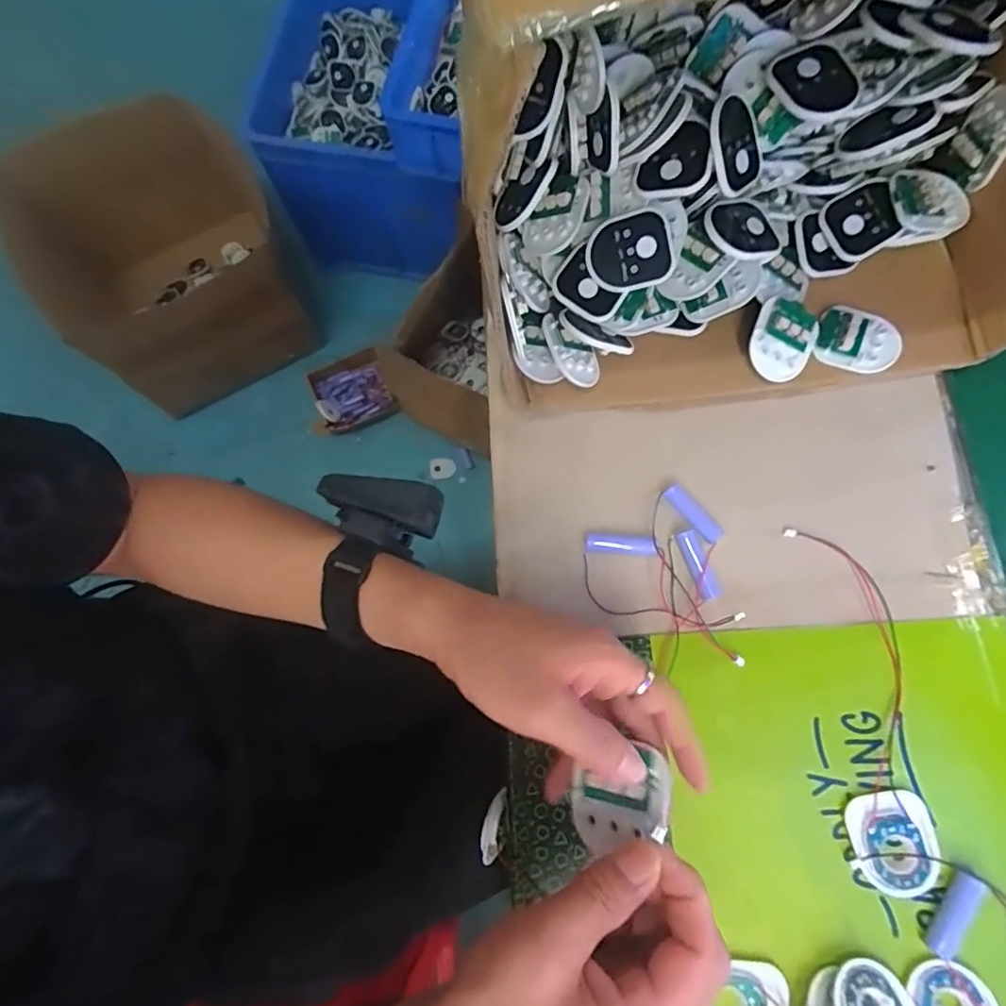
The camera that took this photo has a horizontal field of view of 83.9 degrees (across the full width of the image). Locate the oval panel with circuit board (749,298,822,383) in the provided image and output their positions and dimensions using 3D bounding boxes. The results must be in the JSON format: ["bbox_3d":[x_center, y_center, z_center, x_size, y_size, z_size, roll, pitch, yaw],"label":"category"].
[{"bbox_3d":[0.203,-0.116,0.405,0.048,0.010,0.054,18,104,-11],"label":"oval panel with circuit board"}]

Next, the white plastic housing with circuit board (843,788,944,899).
[{"bbox_3d":[0.239,0.207,0.340,0.050,0.004,0.056,-12,76,-1],"label":"white plastic housing with circuit board"}]

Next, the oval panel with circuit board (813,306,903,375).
[{"bbox_3d":[0.259,-0.117,0.408,0.055,0.011,0.045,21,77,7],"label":"oval panel with circuit board"}]

